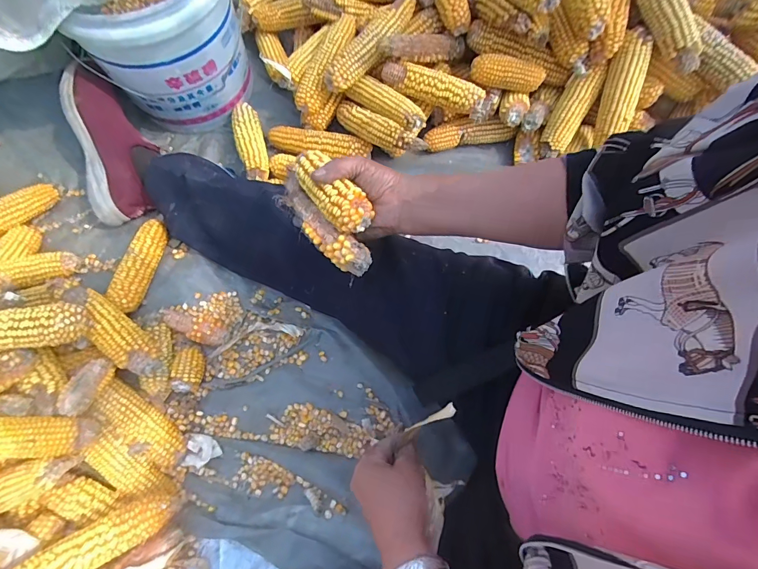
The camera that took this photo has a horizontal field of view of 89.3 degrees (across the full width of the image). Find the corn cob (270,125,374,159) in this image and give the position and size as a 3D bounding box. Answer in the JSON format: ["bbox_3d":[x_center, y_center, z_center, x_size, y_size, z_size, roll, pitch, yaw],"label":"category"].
[{"bbox_3d":[-0.108,-0.257,0.696,0.188,0.038,0.039,9,72,1],"label":"corn cob"}]

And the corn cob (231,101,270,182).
[{"bbox_3d":[-0.228,-0.250,0.685,0.048,0.048,0.153,-17,73,-7],"label":"corn cob"}]

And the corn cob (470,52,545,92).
[{"bbox_3d":[0.214,-0.349,0.631,0.124,0.043,0.036,7,72,0],"label":"corn cob"}]

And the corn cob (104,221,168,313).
[{"bbox_3d":[-0.380,-0.035,0.606,0.043,0.038,0.157,8,72,0],"label":"corn cob"}]

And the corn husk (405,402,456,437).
[{"bbox_3d":[0.056,0.144,0.410,0.058,0.009,0.011,-33,74,14],"label":"corn husk"}]

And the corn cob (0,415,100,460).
[{"bbox_3d":[-0.437,0.182,0.459,0.158,0.045,0.046,11,69,-31],"label":"corn cob"}]

